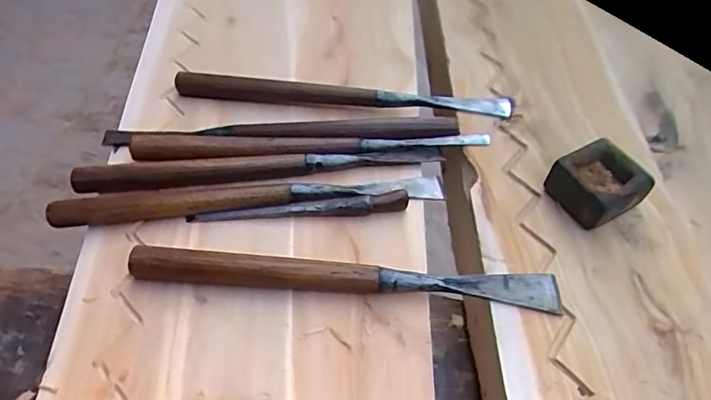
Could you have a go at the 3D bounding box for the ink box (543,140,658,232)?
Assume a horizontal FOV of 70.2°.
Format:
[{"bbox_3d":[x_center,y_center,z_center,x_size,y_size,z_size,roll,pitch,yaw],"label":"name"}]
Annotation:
[{"bbox_3d":[0.160,-0.011,0.336,0.048,0.033,0.047,-26,57,-20],"label":"ink box"}]

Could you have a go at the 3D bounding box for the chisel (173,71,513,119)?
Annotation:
[{"bbox_3d":[-0.009,-0.083,0.398,0.261,0.015,0.018,3,52,1],"label":"chisel"}]

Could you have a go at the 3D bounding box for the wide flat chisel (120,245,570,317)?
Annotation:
[{"bbox_3d":[-0.005,0.047,0.299,0.249,0.017,0.021,3,52,1],"label":"wide flat chisel"}]

